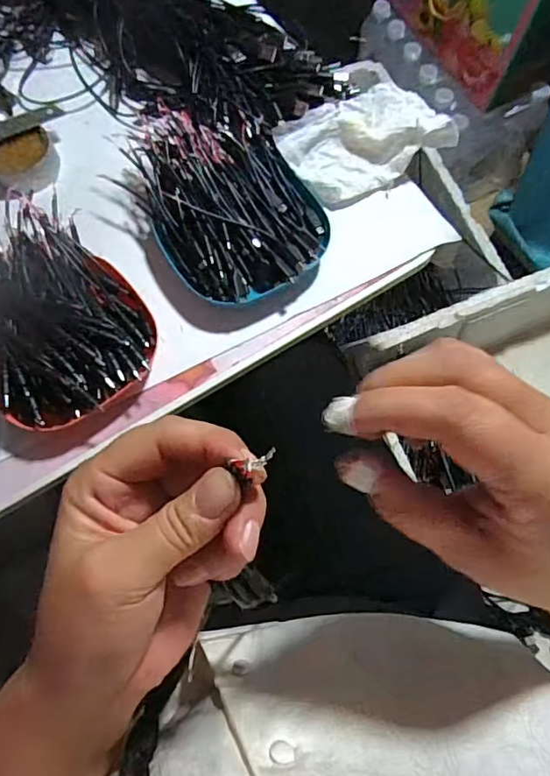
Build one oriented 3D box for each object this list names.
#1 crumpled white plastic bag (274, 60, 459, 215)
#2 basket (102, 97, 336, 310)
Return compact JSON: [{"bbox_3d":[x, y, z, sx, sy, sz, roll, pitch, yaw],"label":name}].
[{"bbox_3d":[0.078,-0.225,0.487,0.137,0.048,0.094,-33,75,-11],"label":"crumpled white plastic bag"},{"bbox_3d":[-0.043,-0.161,0.468,0.138,0.055,0.189,-32,75,-10],"label":"basket"}]

